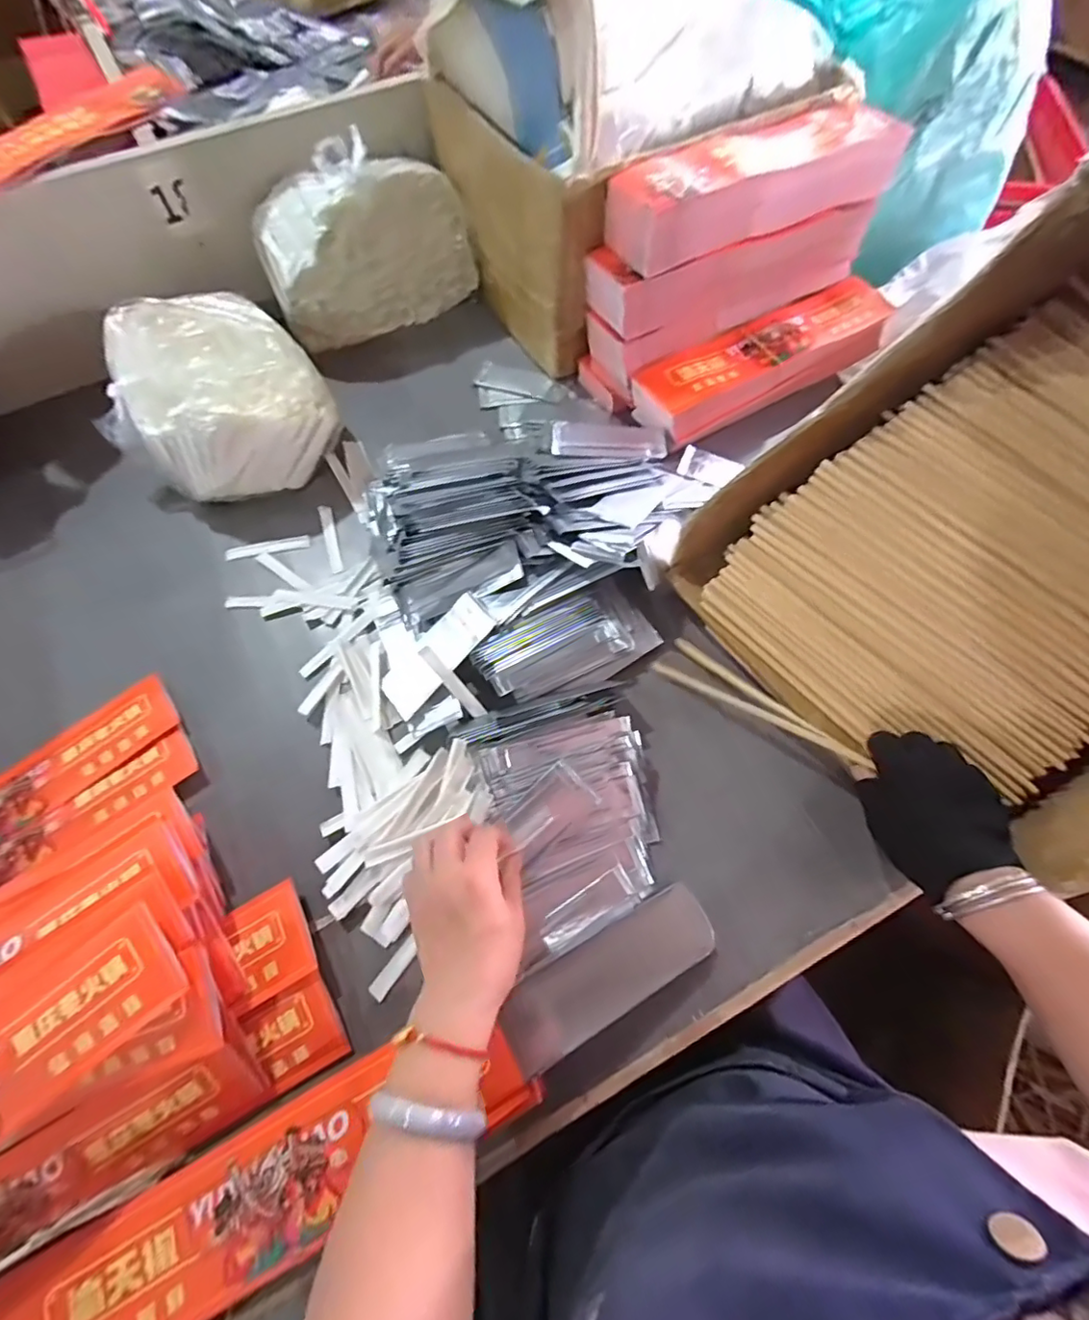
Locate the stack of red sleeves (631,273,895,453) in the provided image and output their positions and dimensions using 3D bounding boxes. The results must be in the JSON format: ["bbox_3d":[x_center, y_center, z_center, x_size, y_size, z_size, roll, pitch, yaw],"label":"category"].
[{"bbox_3d":[0.269,-0.360,0.672,0.342,0.050,0.104,-27,68,-11],"label":"stack of red sleeves"}]

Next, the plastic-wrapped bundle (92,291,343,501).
[{"bbox_3d":[-0.376,-0.298,0.633,0.217,0.113,0.256,-37,71,-15],"label":"plastic-wrapped bundle"}]

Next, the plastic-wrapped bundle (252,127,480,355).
[{"bbox_3d":[-0.223,-0.523,0.708,0.255,0.166,0.090,-21,67,-9],"label":"plastic-wrapped bundle"}]

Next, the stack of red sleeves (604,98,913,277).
[{"bbox_3d":[0.225,-0.501,0.585,0.339,0.067,0.086,-29,69,-12],"label":"stack of red sleeves"}]

